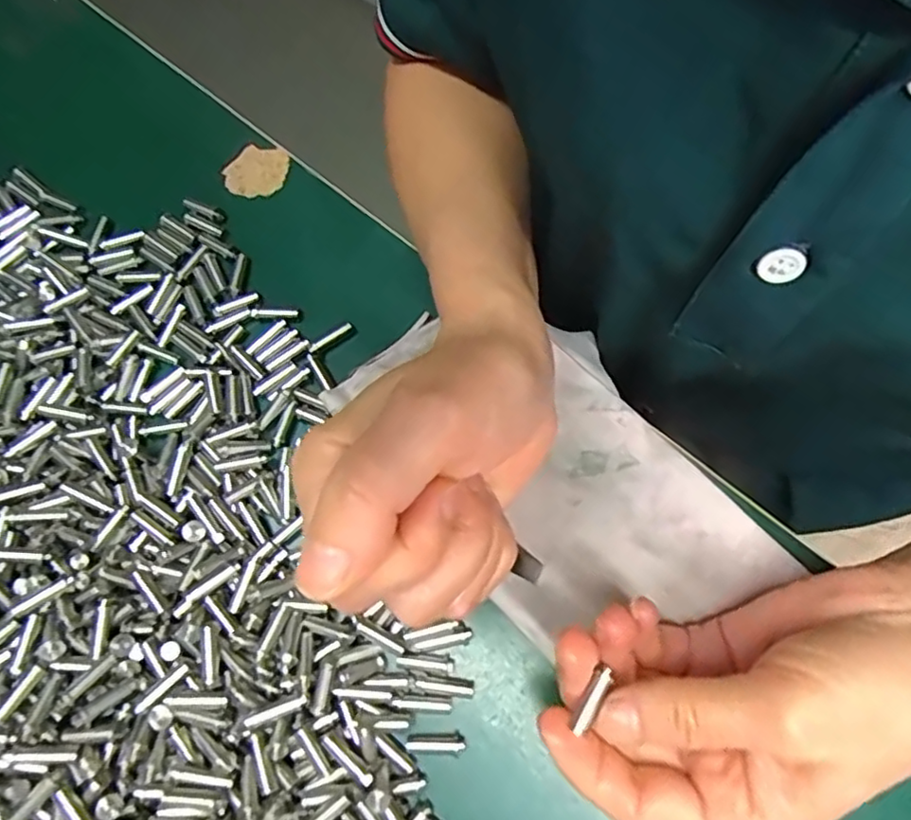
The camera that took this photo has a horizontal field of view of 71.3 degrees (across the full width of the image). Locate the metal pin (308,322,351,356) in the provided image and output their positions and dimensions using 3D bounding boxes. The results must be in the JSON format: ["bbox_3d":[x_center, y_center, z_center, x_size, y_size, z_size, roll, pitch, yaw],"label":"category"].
[{"bbox_3d":[-0.054,-0.031,0.274,0.021,0.004,0.005,-38,74,-11],"label":"metal pin"}]

